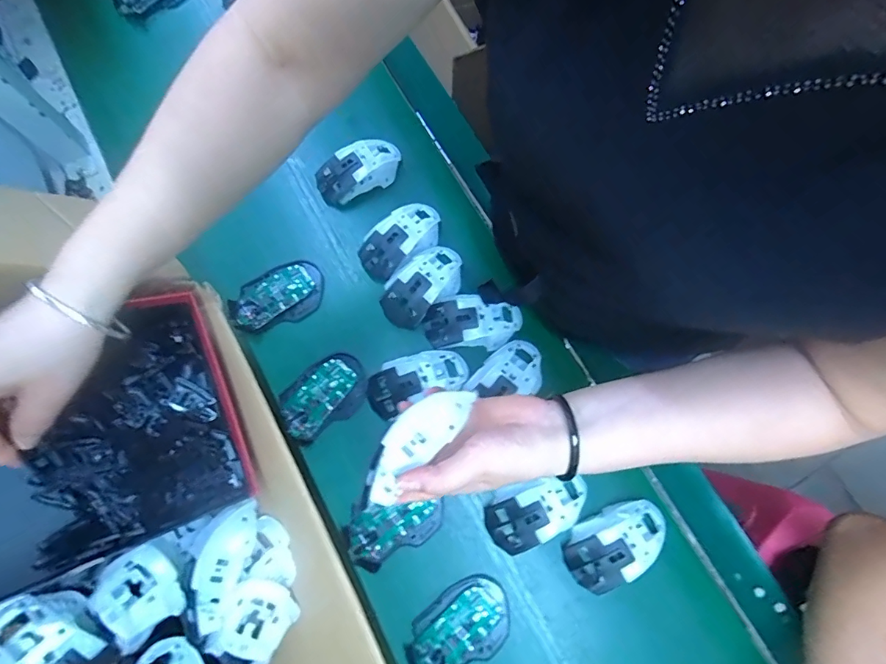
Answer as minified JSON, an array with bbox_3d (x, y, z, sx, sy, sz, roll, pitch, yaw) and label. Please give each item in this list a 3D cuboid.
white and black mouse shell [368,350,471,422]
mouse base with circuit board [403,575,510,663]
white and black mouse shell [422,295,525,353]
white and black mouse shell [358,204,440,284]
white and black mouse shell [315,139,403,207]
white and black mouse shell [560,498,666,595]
[{"bbox_3d":[-0.030,0.053,0.527,0.116,0.027,0.059,-24,76,-8],"label":"white and black mouse shell"},{"bbox_3d":[0.016,0.308,0.474,0.114,0.016,0.072,-32,78,-10],"label":"mouse base with circuit board"},{"bbox_3d":[0.036,-0.012,0.542,0.115,0.028,0.059,-1,74,-2],"label":"white and black mouse shell"},{"bbox_3d":[-0.052,-0.117,0.571,0.114,0.032,0.065,-39,79,-11],"label":"white and black mouse shell"},{"bbox_3d":[-0.110,-0.213,0.597,0.112,0.034,0.057,-24,76,-8],"label":"white and black mouse shell"},{"bbox_3d":[0.184,0.221,0.486,0.114,0.035,0.062,-33,78,-10],"label":"white and black mouse shell"}]

